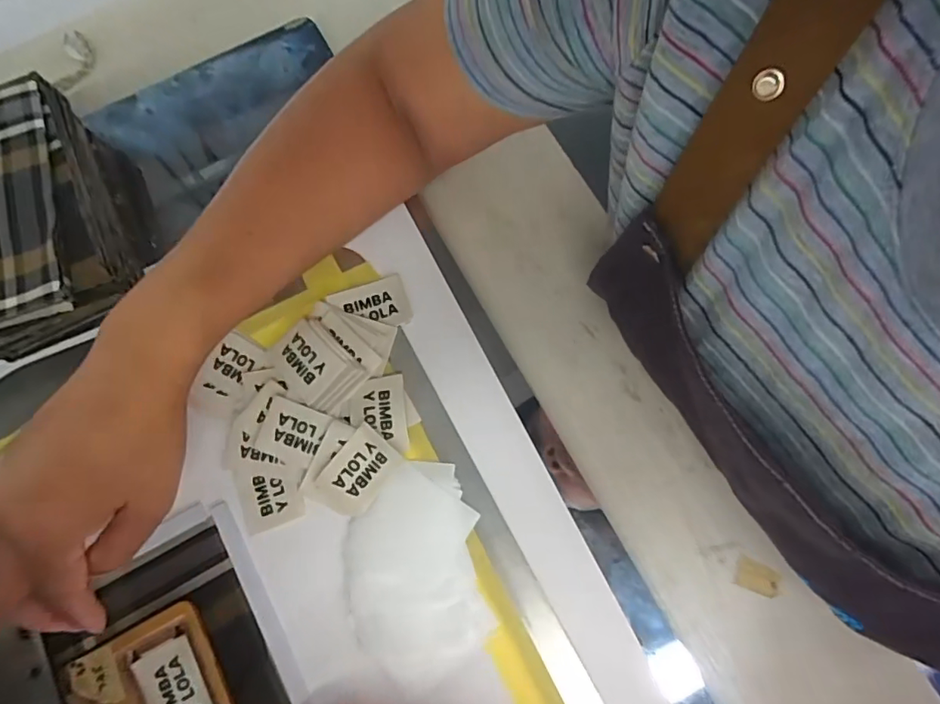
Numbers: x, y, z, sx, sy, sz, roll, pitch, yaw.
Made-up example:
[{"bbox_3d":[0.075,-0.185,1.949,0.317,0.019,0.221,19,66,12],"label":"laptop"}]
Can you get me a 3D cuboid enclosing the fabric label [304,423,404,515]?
[{"bbox_3d":[-0.069,0.074,0.317,0.033,0.004,0.052,38,80,10],"label":"fabric label"}]

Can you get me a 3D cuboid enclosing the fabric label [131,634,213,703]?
[{"bbox_3d":[-0.164,0.186,0.294,0.032,0.004,0.046,-29,77,-5],"label":"fabric label"}]

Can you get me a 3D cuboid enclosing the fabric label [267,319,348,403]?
[{"bbox_3d":[-0.102,0.005,0.330,0.036,0.004,0.047,-44,70,0],"label":"fabric label"}]

